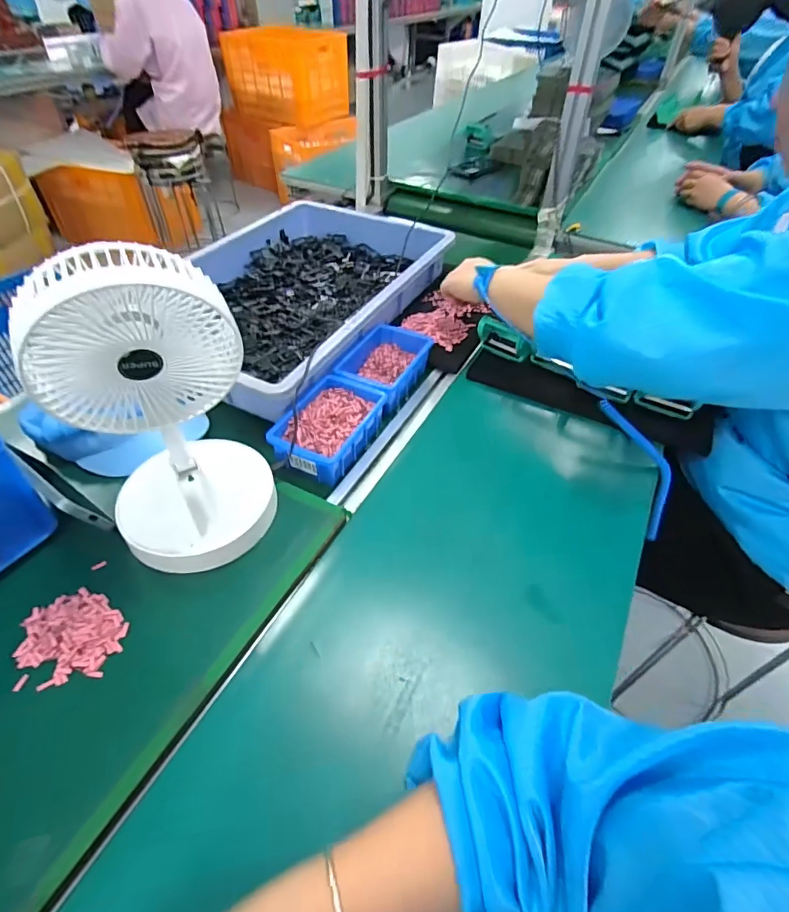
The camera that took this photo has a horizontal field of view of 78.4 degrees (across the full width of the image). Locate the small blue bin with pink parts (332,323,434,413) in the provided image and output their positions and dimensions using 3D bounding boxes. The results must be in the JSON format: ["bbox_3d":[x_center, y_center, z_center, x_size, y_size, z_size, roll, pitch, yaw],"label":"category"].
[{"bbox_3d":[-0.016,-0.135,0.729,0.103,0.045,0.157,21,49,16],"label":"small blue bin with pink parts"}]

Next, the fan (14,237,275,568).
[{"bbox_3d":[-0.209,-0.039,0.440,0.153,0.280,0.142,-7,47,-9],"label":"fan"}]

